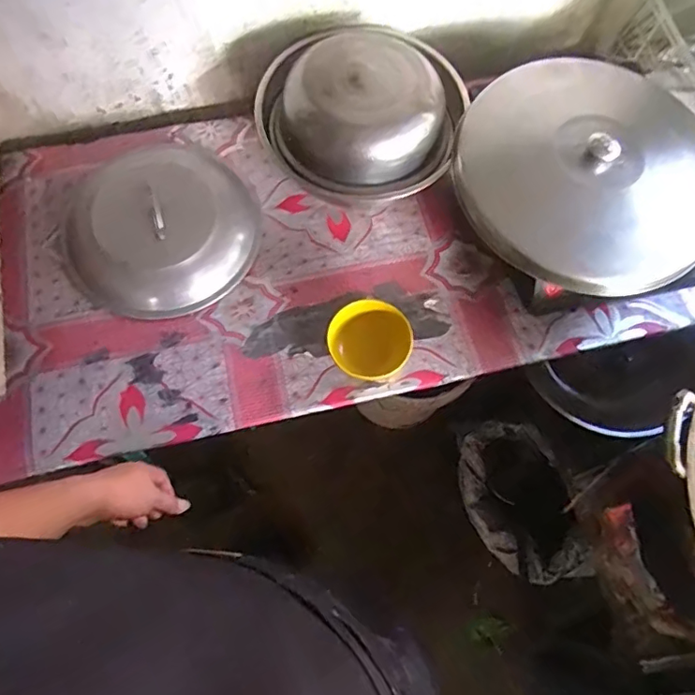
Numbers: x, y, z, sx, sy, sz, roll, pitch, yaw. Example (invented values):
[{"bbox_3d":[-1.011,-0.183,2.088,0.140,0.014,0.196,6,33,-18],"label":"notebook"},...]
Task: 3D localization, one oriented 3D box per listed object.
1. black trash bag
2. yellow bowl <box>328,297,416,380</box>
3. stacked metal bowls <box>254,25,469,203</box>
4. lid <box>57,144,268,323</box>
[{"bbox_3d":[0.404,0.364,1.296,0.212,0.149,0.368,-22,70,-8],"label":"black trash bag"},{"bbox_3d":[0.034,-0.006,0.777,0.110,0.053,0.107,0,68,1],"label":"yellow bowl"},{"bbox_3d":[0.017,-0.360,0.828,0.308,0.134,0.260,3,68,2],"label":"stacked metal bowls"},{"bbox_3d":[-0.286,-0.188,0.846,0.288,0.057,0.282,0,68,1],"label":"lid"}]

